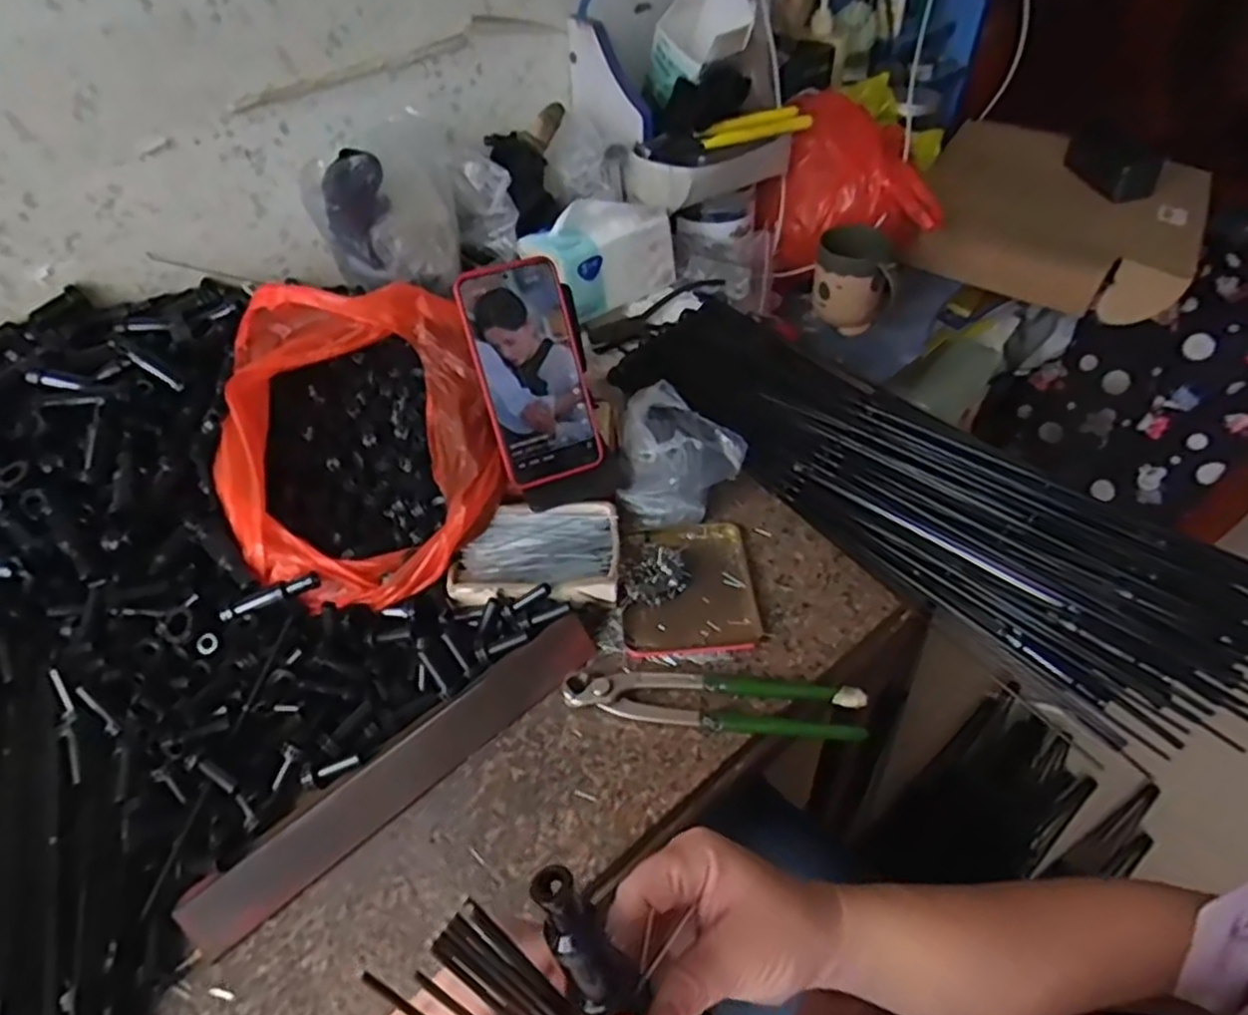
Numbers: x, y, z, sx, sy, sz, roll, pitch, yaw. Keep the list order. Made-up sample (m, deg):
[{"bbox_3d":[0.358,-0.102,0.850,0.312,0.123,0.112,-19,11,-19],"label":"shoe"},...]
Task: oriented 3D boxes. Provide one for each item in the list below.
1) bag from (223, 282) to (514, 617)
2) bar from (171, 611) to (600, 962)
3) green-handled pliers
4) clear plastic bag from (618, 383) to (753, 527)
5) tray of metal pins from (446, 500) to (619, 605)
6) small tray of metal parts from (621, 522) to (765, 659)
[{"bbox_3d":[-0.207,-0.062,0.562,0.199,0.120,0.250,-15,51,-18],"label":"bag"},{"bbox_3d":[-0.136,0.160,0.473,0.282,0.020,0.037,-33,60,-30],"label":"bar"},{"bbox_3d":[0.061,0.126,0.496,0.196,0.023,0.043,10,48,2],"label":"green-handled pliers"},{"bbox_3d":[0.035,-0.044,0.627,0.110,0.050,0.106,28,54,25],"label":"clear plastic bag"},{"bbox_3d":[-0.067,0.033,0.570,0.122,0.020,0.090,3,48,-4],"label":"tray of metal pins"},{"bbox_3d":[0.049,0.059,0.572,0.099,0.019,0.119,0,49,-7],"label":"small tray of metal parts"}]

